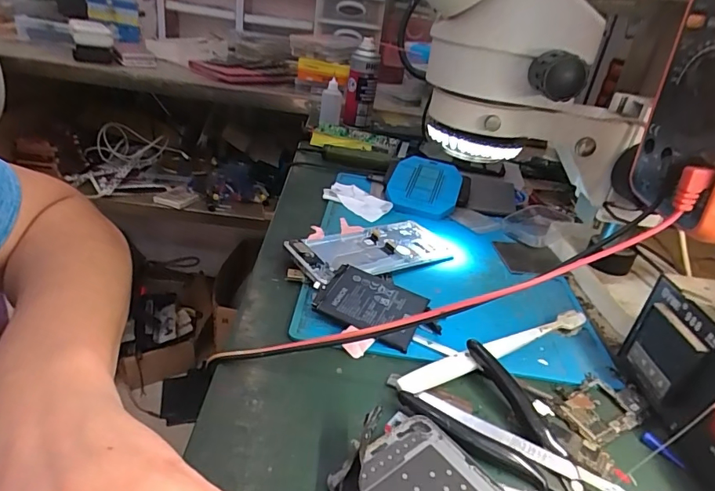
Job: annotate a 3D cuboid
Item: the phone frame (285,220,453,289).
[{"bbox_3d":[0.016,0.005,0.448,0.163,0.016,0.074,-12,34,-33],"label":"phone frame"}]

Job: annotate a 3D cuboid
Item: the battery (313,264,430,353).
[{"bbox_3d":[0.012,0.045,0.366,0.078,0.005,0.063,22,39,12],"label":"battery"}]

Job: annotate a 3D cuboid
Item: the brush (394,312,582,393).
[{"bbox_3d":[0.105,0.076,0.343,0.176,0.017,0.015,-9,32,-28],"label":"brush"}]

